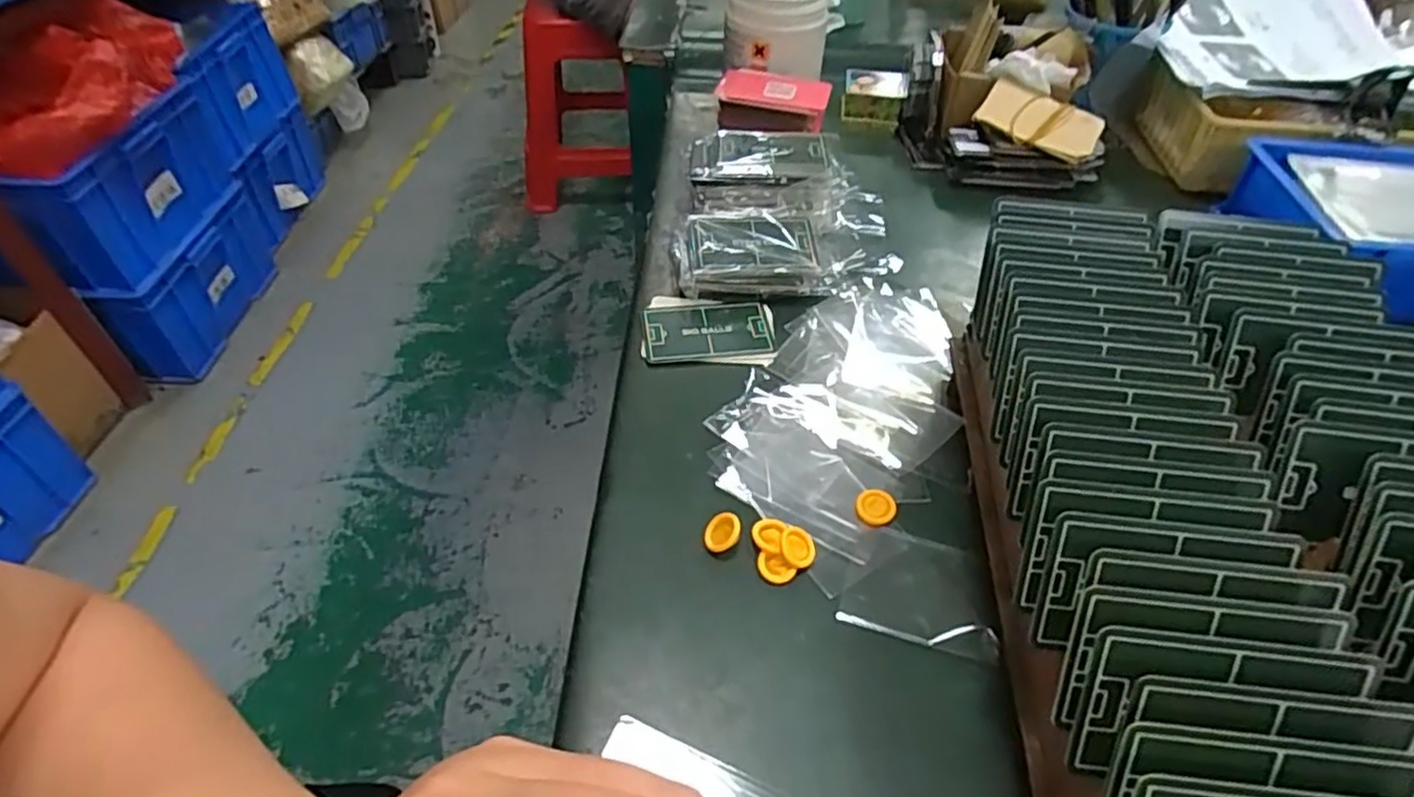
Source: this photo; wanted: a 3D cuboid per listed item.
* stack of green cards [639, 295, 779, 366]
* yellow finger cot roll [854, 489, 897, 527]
[{"bbox_3d":[0.001,-0.044,0.472,0.087,0.008,0.061,2,46,0],"label":"stack of green cards"},{"bbox_3d":[0.089,0.057,0.376,0.021,0.004,0.020,-4,59,6],"label":"yellow finger cot roll"}]

